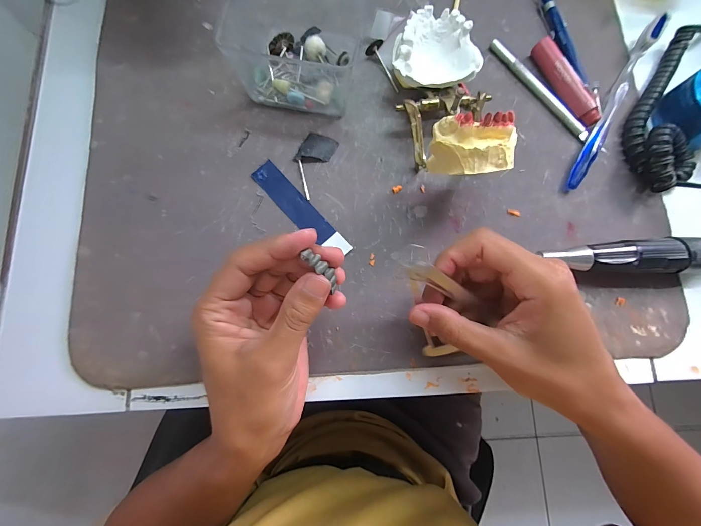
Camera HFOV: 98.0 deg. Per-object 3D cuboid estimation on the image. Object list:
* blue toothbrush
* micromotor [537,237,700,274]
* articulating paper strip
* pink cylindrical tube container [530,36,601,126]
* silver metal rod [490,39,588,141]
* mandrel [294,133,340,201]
[{"bbox_3d":[0.234,-0.141,0.266,0.018,0.021,0.184,31,80,4],"label":"blue toothbrush"},{"bbox_3d":[0.231,-0.005,0.238,0.158,0.028,0.025,-1,80,-2],"label":"micromotor"},{"bbox_3d":[-0.041,-0.043,0.249,0.021,0.004,0.102,-42,83,-8],"label":"articulating paper strip"},{"bbox_3d":[0.189,-0.159,0.269,0.015,0.018,0.087,-27,82,-6],"label":"pink cylindrical tube container"},{"bbox_3d":[0.168,-0.156,0.273,0.007,0.009,0.119,-38,83,-7],"label":"silver metal rod"},{"bbox_3d":[-0.034,-0.084,0.255,0.027,0.007,0.056,24,80,3],"label":"mandrel"}]

